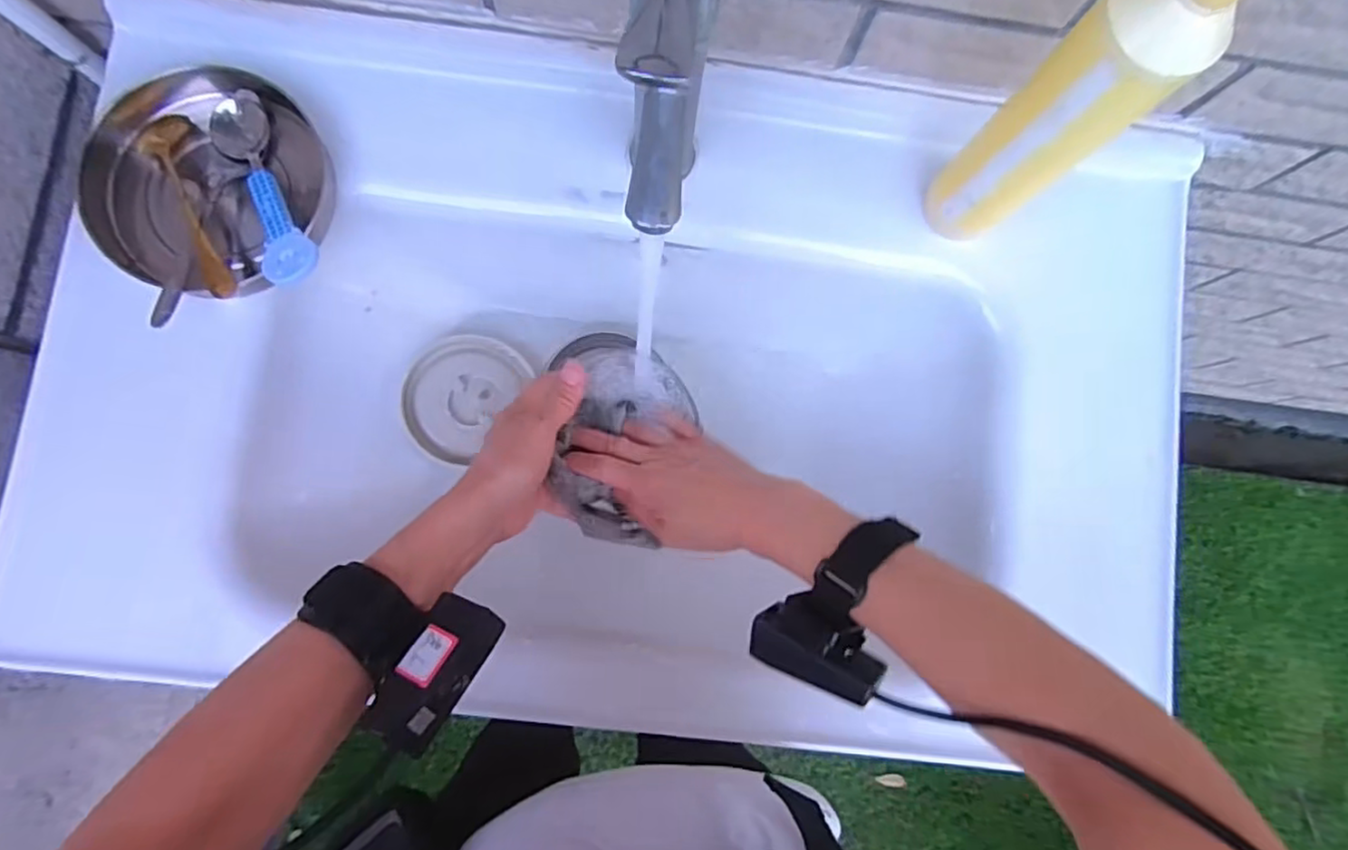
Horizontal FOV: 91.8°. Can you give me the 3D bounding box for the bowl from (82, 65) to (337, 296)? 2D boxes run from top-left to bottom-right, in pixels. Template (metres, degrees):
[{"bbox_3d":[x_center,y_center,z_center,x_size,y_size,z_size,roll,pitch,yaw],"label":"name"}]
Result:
[{"bbox_3d":[-0.317,-0.175,0.459,0.160,0.051,0.152,0,83,-3],"label":"bowl"}]

